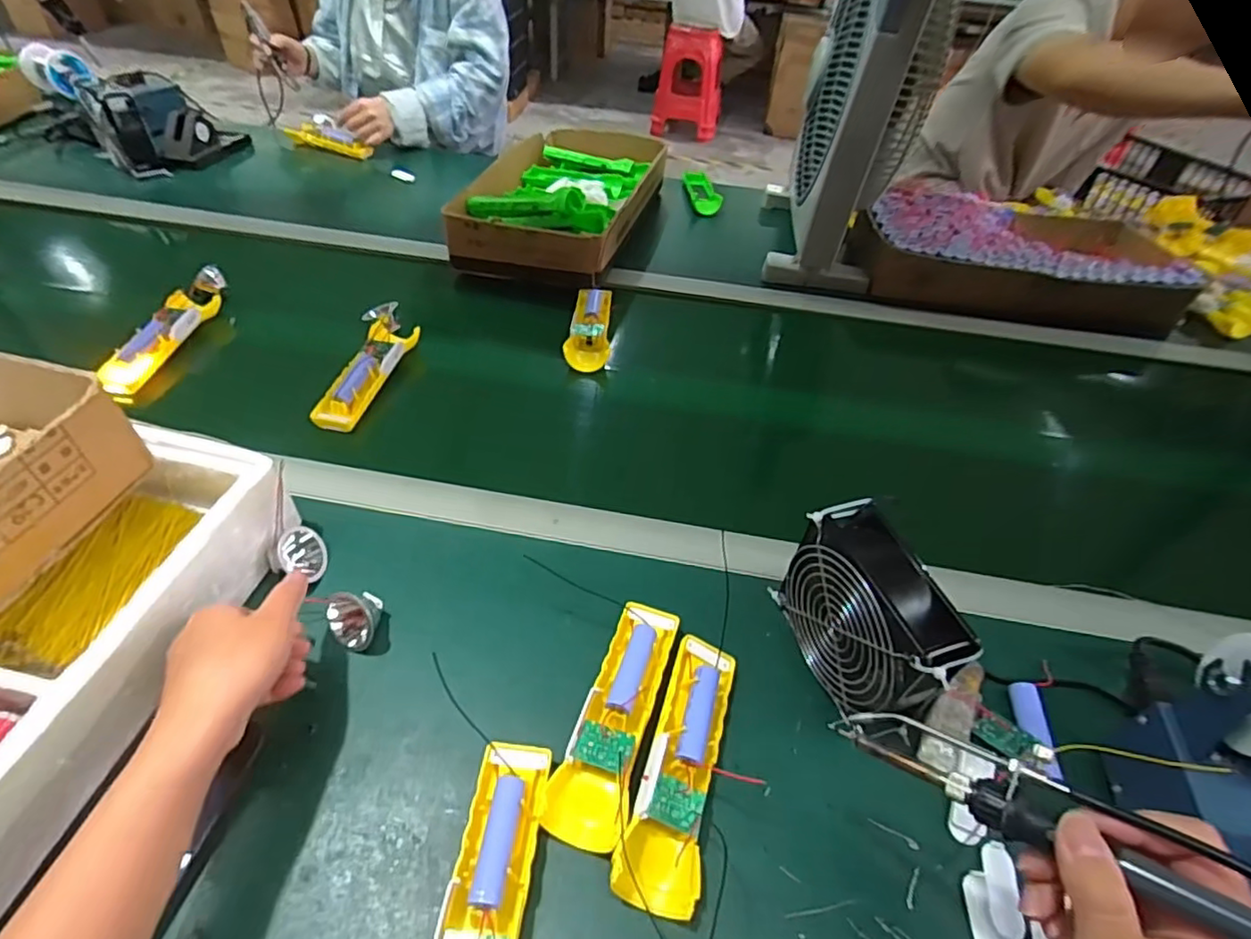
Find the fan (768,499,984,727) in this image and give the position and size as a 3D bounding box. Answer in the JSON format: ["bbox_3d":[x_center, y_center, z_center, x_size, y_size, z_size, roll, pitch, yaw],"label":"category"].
[{"bbox_3d":[0.167,0.109,0.422,0.047,0.128,0.132,-12,48,-16],"label":"fan"}]

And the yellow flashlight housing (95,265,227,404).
[{"bbox_3d":[-0.519,-0.163,0.700,0.043,0.033,0.218,5,46,0],"label":"yellow flashlight housing"}]

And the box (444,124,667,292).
[{"bbox_3d":[-0.090,-0.428,0.945,0.239,0.083,0.413,13,46,7],"label":"box"}]

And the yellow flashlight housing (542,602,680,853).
[{"bbox_3d":[-0.003,0.164,0.418,0.048,0.028,0.166,17,47,11],"label":"yellow flashlight housing"}]

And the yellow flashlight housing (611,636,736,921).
[{"bbox_3d":[0.037,0.189,0.398,0.048,0.035,0.165,14,46,8],"label":"yellow flashlight housing"}]

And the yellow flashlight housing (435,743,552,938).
[{"bbox_3d":[-0.076,0.241,0.344,0.049,0.026,0.165,7,46,2],"label":"yellow flashlight housing"}]

